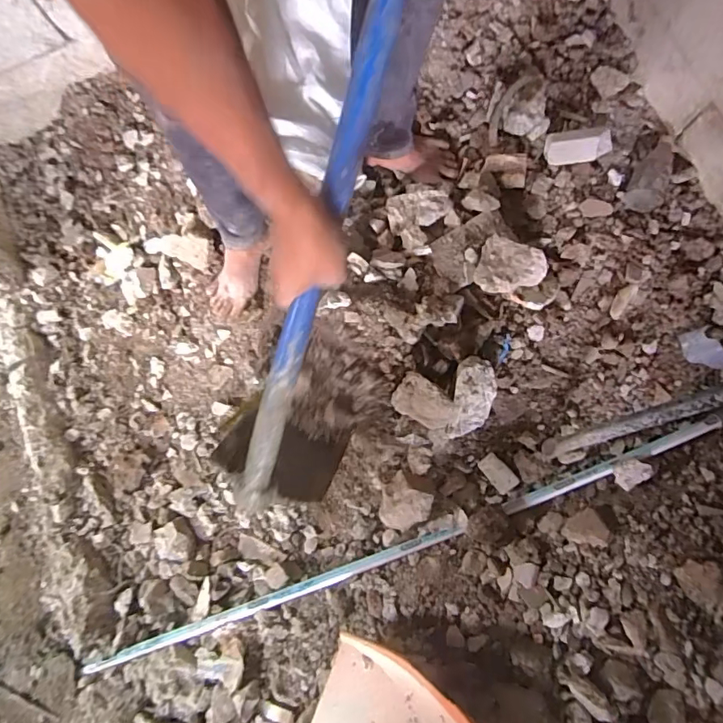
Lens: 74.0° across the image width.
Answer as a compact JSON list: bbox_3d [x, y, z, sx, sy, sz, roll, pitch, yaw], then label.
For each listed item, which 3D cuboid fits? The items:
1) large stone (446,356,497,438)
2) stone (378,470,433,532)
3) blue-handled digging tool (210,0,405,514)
[{"bbox_3d":[0.197,0.068,0.854,0.077,0.097,0.142,10,81,5],"label":"large stone"},{"bbox_3d":[0.073,0.257,0.860,0.088,0.077,0.087,35,84,8],"label":"stone"},{"bbox_3d":[-0.042,-0.119,0.590,0.155,0.237,0.641,17,116,4],"label":"blue-handled digging tool"}]

